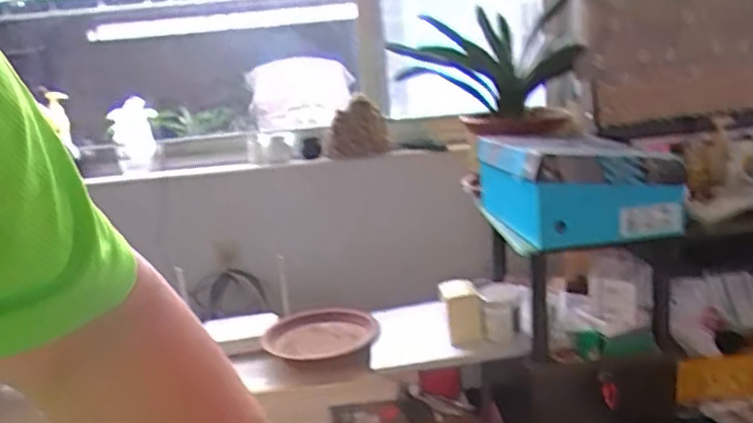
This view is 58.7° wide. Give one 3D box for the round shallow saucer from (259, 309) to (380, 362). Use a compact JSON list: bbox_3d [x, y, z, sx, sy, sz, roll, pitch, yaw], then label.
[{"bbox_3d":[-0.121,0.258,1.419,0.235,0.042,0.188,-10,14,-17],"label":"round shallow saucer"}]

